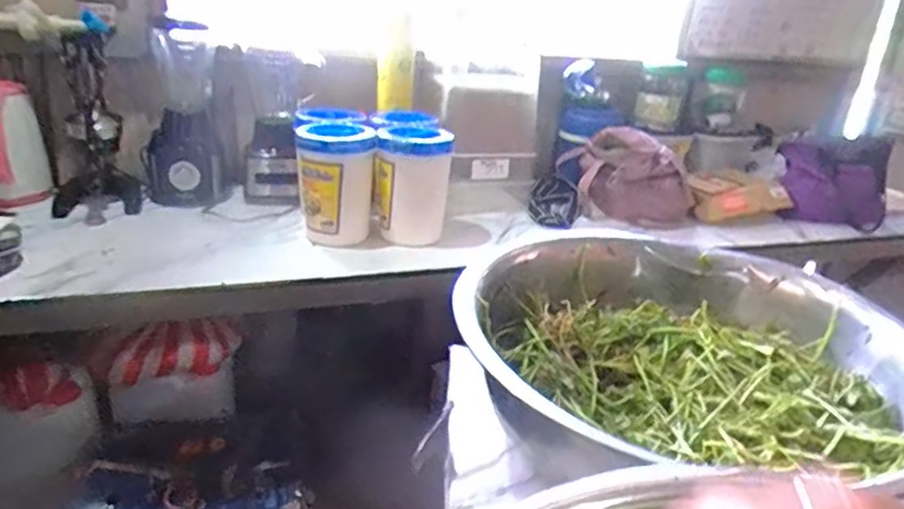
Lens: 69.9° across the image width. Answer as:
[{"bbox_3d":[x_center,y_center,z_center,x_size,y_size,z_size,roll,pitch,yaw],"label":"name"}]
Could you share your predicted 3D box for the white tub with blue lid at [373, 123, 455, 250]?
[{"bbox_3d":[-0.092,-0.163,1.493,0.168,0.231,0.172,4,23,-3],"label":"white tub with blue lid"}]

